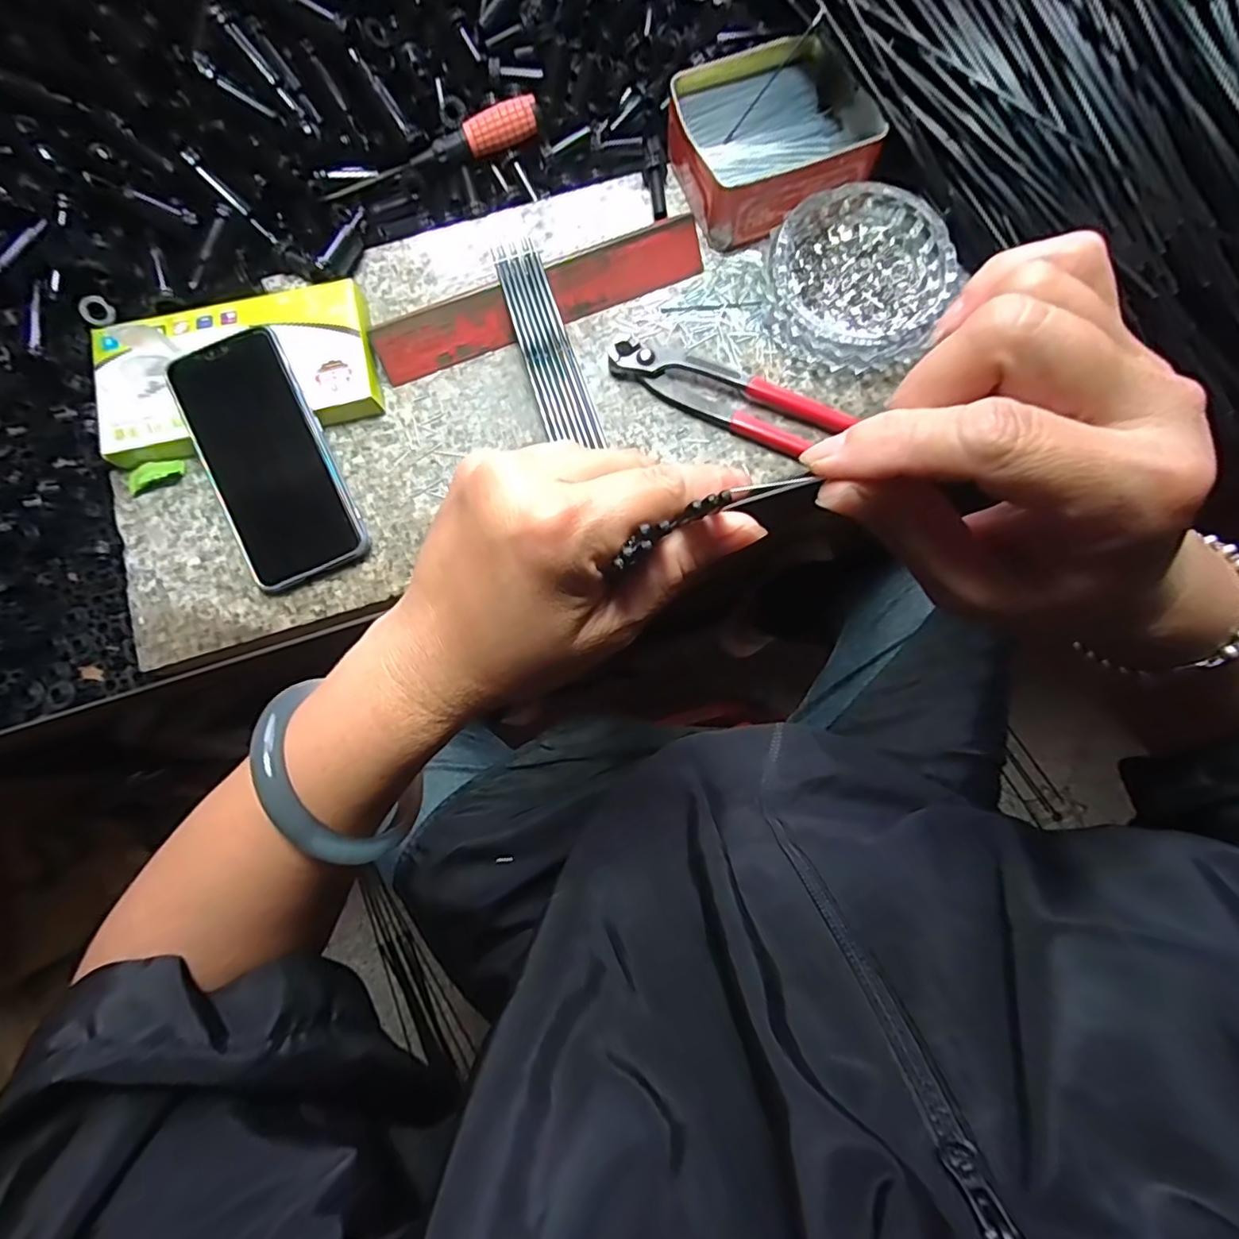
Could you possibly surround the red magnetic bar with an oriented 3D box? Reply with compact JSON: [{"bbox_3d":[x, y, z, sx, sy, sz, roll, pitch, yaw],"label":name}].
[{"bbox_3d":[-0.053,-0.217,0.393,0.228,0.021,0.031,-22,80,-3],"label":"red magnetic bar"}]

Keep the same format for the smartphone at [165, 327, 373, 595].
[{"bbox_3d":[-0.223,-0.100,0.367,0.075,0.010,0.157,-25,91,4],"label":"smartphone"}]

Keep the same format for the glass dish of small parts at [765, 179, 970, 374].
[{"bbox_3d":[0.155,-0.222,0.381,0.114,0.030,0.119,0,80,1],"label":"glass dish of small parts"}]

